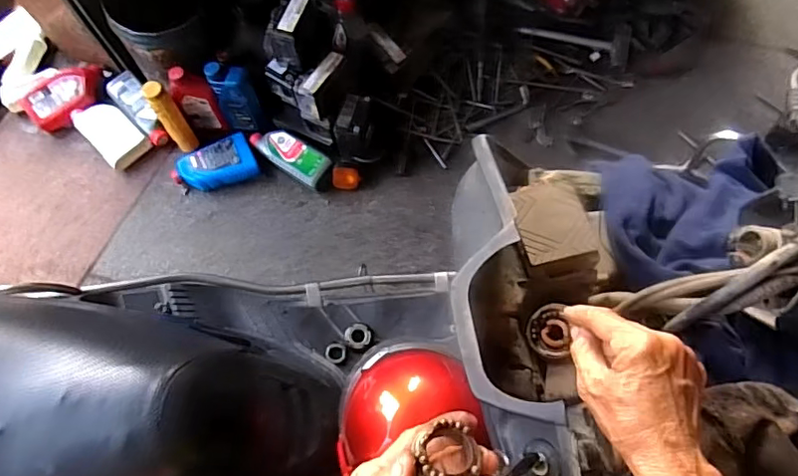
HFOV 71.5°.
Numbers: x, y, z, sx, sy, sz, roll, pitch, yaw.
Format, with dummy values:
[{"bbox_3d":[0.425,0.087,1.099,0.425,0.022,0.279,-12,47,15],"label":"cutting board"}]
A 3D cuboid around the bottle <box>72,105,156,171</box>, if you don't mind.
[{"bbox_3d":[-0.779,-0.286,1.490,0.219,0.065,0.117,42,75,16],"label":"bottle"}]

